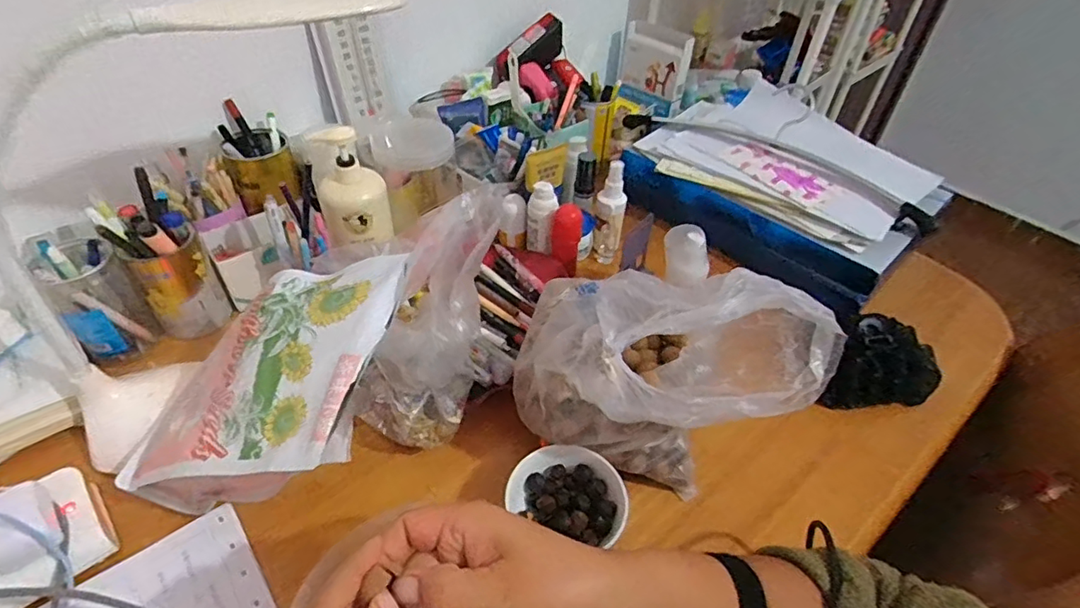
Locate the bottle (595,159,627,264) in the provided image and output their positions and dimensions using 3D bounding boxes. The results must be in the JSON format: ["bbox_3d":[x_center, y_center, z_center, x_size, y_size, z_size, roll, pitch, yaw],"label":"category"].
[{"bbox_3d":[0.093,-0.118,0.719,0.035,0.133,0.037,7,44,4],"label":"bottle"}]

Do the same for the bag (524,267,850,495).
[{"bbox_3d":[0.097,0.061,0.482,0.248,0.212,0.145,20,47,18],"label":"bag"}]

